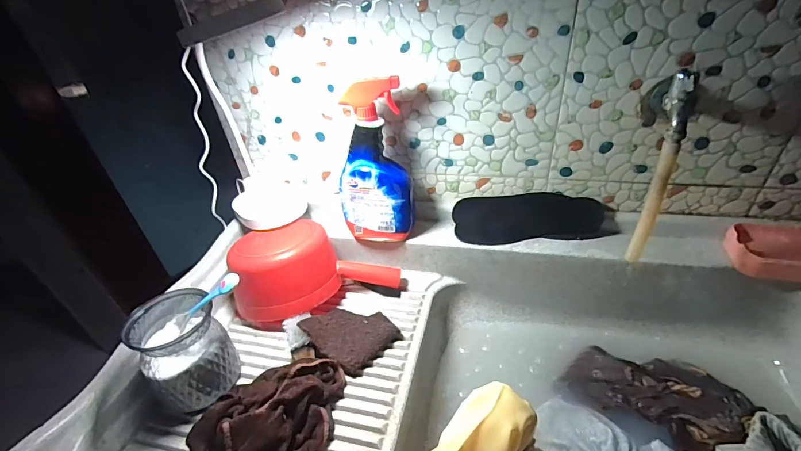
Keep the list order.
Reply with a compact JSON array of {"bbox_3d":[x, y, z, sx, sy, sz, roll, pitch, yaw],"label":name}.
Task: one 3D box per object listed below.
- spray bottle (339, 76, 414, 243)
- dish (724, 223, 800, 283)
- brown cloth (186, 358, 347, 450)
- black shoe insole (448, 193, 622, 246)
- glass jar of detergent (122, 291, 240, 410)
[{"bbox_3d":[-0.043,-0.100,0.622,0.119,0.259,0.068,3,37,13],"label":"spray bottle"},{"bbox_3d":[0.553,0.038,0.545,0.133,0.033,0.098,6,38,17],"label":"dish"},{"bbox_3d":[-0.150,0.230,0.453,0.148,0.055,0.189,11,39,23],"label":"brown cloth"},{"bbox_3d":[0.225,-0.015,0.654,0.257,0.020,0.089,-6,71,10],"label":"black shoe insole"},{"bbox_3d":[-0.286,0.158,0.501,0.103,0.107,0.119,-32,43,-31],"label":"glass jar of detergent"}]

